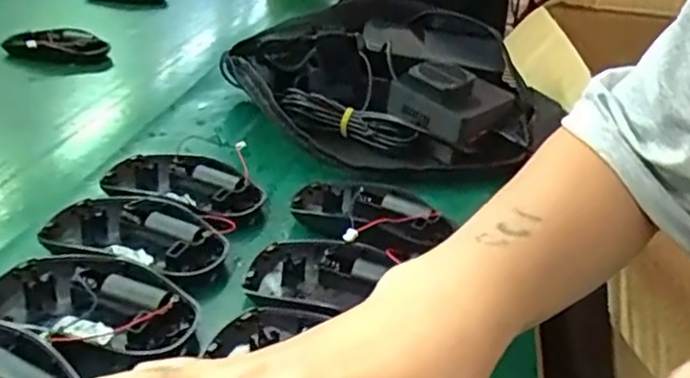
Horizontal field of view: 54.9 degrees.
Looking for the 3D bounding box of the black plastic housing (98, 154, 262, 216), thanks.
[{"bbox_3d":[-0.104,0.000,0.425,0.098,0.023,0.056,18,32,22],"label":"black plastic housing"}]

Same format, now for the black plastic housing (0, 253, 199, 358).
[{"bbox_3d":[-0.124,0.056,0.324,0.098,0.019,0.061,19,32,23],"label":"black plastic housing"}]

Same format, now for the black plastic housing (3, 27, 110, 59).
[{"bbox_3d":[-0.278,-0.138,0.639,0.091,0.026,0.035,-2,30,-12],"label":"black plastic housing"}]

